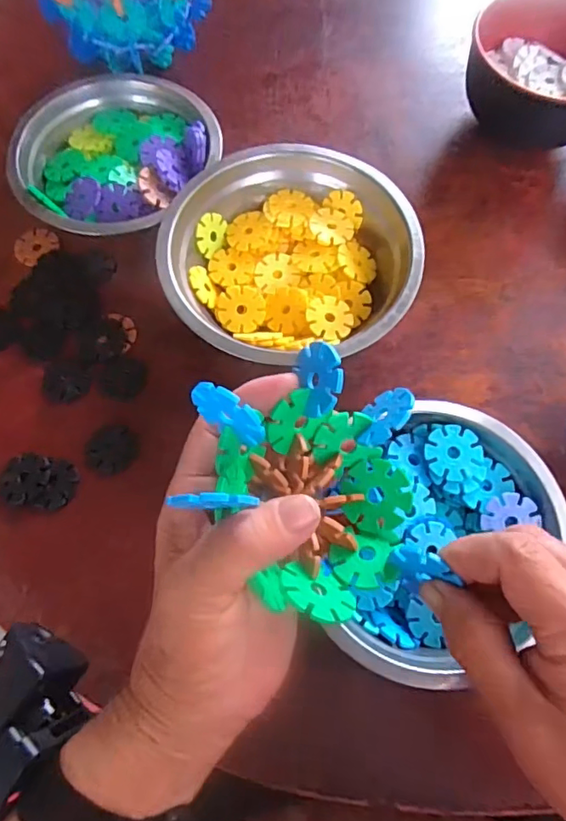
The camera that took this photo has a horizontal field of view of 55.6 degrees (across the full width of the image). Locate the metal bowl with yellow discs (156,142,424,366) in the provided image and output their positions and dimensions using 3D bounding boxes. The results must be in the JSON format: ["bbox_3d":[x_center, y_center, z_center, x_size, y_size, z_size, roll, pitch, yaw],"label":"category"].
[{"bbox_3d":[0.004,-0.105,0.356,0.159,0.058,0.153,0,70,-1],"label":"metal bowl with yellow discs"}]

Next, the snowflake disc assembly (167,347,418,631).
[{"bbox_3d":[0.011,0.026,0.216,0.089,0.061,0.103,2,70,0],"label":"snowflake disc assembly"}]

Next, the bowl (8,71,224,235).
[{"bbox_3d":[-0.117,-0.178,0.393,0.145,0.047,0.125,-5,70,-2],"label":"bowl"}]

